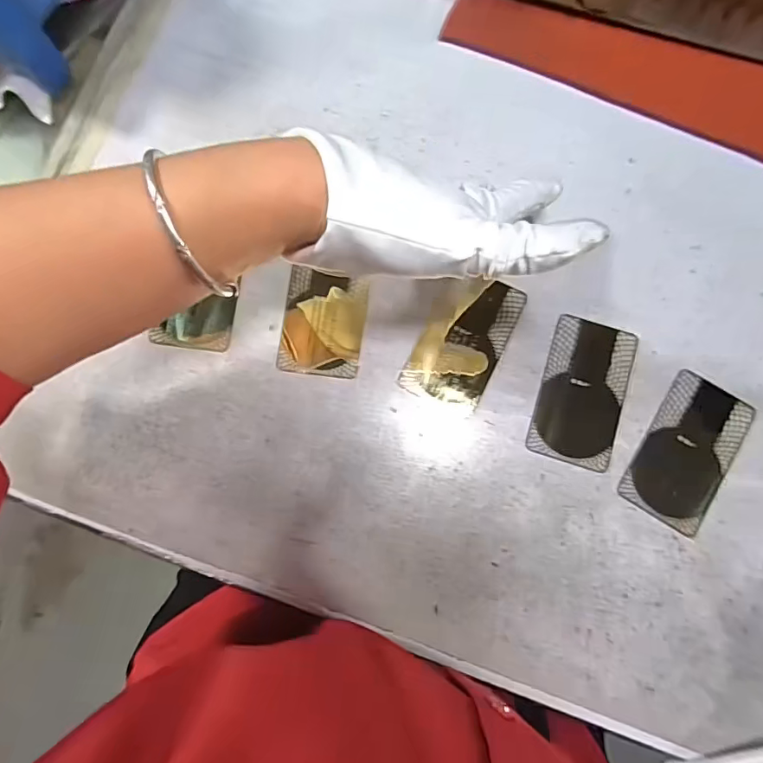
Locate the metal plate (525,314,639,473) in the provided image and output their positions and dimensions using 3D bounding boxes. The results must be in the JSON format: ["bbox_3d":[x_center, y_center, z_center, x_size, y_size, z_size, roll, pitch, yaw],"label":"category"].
[{"bbox_3d":[0.119,0.006,0.302,0.049,0.005,0.087,18,80,1],"label":"metal plate"}]

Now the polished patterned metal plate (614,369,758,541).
[{"bbox_3d":[0.177,0.040,0.292,0.048,0.004,0.086,31,80,6],"label":"polished patterned metal plate"}]

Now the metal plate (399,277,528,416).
[{"bbox_3d":[0.049,-0.026,0.306,0.049,0.005,0.084,24,82,4],"label":"metal plate"}]

